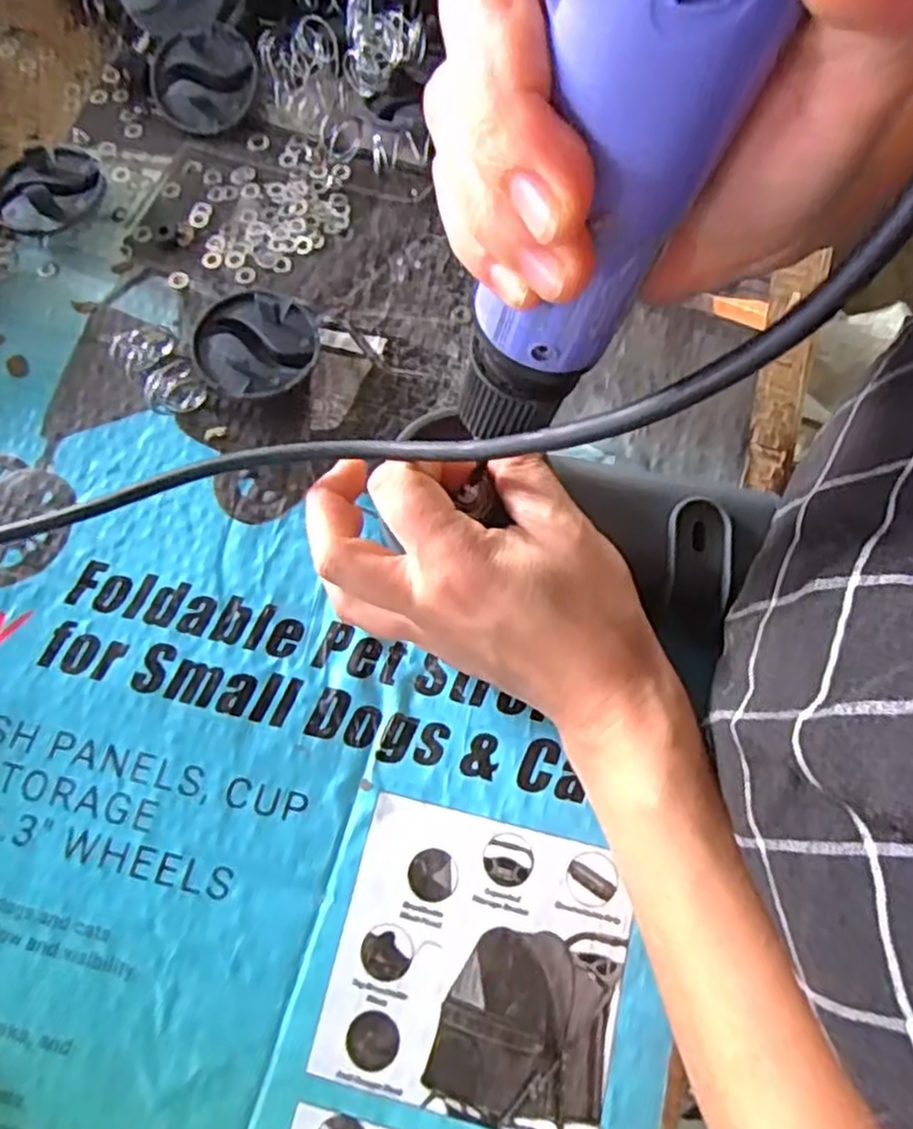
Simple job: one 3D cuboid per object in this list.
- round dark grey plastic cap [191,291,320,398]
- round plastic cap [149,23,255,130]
[{"bbox_3d":[-0.094,-0.102,0.345,0.056,0.021,0.054,-4,72,-1],"label":"round dark grey plastic cap"},{"bbox_3d":[-0.138,-0.260,0.397,0.056,0.015,0.056,0,95,0],"label":"round plastic cap"}]

